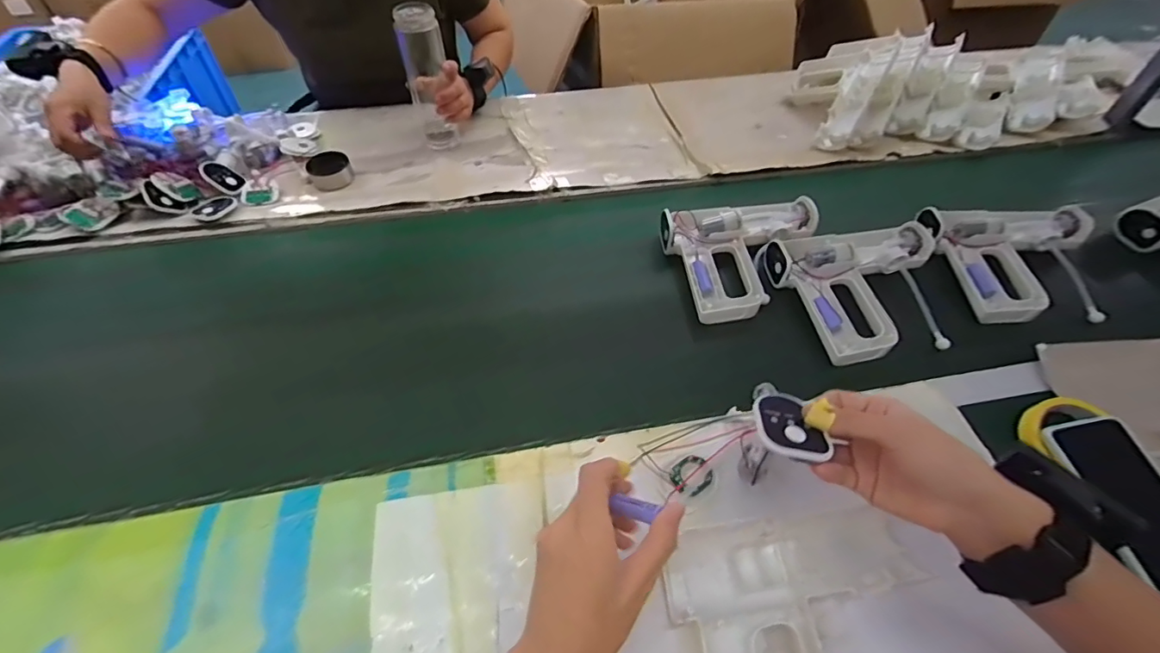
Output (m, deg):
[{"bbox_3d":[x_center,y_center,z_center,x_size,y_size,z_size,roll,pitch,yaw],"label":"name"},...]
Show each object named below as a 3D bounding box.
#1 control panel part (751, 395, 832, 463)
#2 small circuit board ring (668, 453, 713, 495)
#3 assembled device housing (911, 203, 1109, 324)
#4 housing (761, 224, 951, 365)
[{"bbox_3d":[0.144,0.068,0.346,0.049,0.010,0.059,5,32,-14],"label":"control panel part"},{"bbox_3d":[0.102,0.137,0.456,0.040,0.006,0.034,-21,53,-19],"label":"small circuit board ring"},{"bbox_3d":[0.569,-0.081,0.634,0.233,0.051,0.180,-5,50,-4],"label":"assembled device housing"},{"bbox_3d":[0.364,-0.052,0.609,0.220,0.039,0.191,-9,50,-8],"label":"housing"}]

